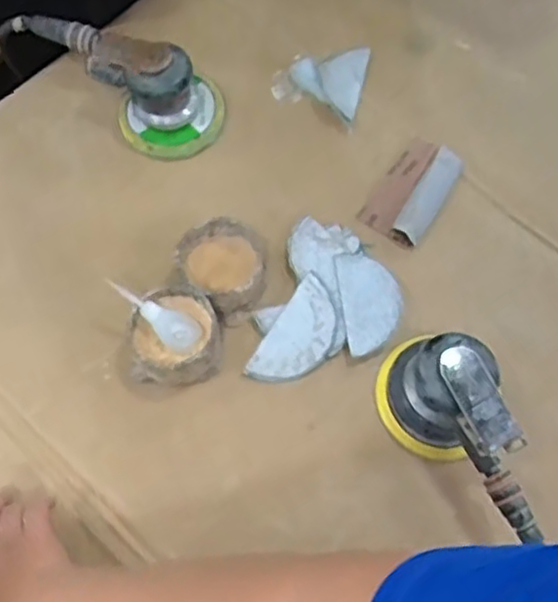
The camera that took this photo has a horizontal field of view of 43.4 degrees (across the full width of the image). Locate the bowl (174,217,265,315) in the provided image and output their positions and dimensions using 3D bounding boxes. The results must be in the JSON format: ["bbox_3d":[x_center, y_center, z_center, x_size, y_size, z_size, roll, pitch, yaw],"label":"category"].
[{"bbox_3d":[-0.056,-0.032,0.674,0.082,0.043,0.087,1,69,-2],"label":"bowl"}]

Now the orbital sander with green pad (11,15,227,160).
[{"bbox_3d":[-0.162,-0.257,0.740,0.226,0.088,0.108,38,72,11],"label":"orbital sander with green pad"}]

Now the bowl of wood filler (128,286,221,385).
[{"bbox_3d":[-0.094,0.031,0.639,0.079,0.046,0.086,1,69,-2],"label":"bowl of wood filler"}]

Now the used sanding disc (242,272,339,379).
[{"bbox_3d":[0.022,0.034,0.671,0.059,0.011,0.111,32,71,9],"label":"used sanding disc"}]

